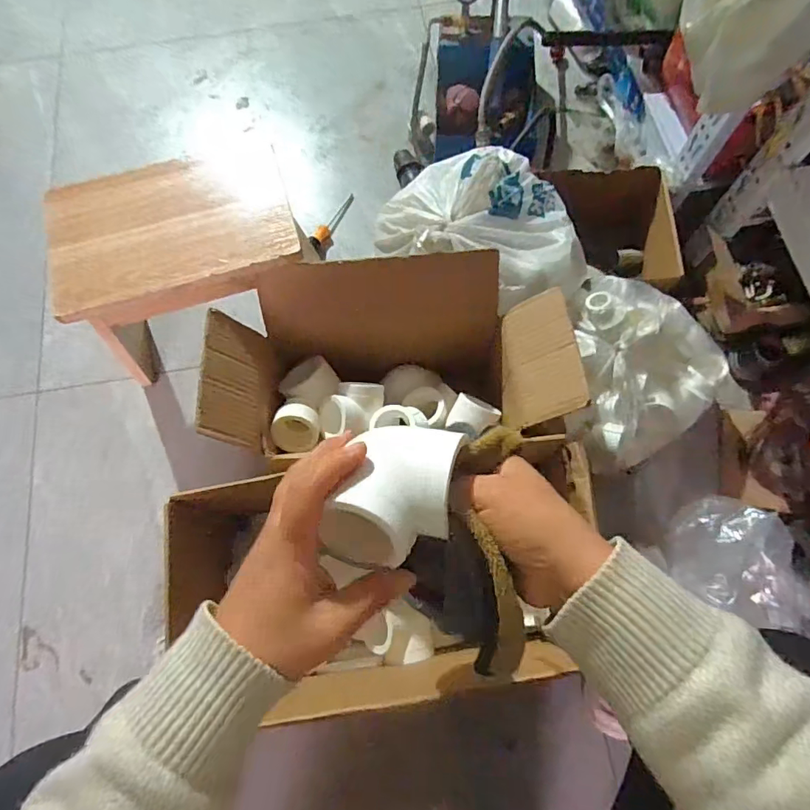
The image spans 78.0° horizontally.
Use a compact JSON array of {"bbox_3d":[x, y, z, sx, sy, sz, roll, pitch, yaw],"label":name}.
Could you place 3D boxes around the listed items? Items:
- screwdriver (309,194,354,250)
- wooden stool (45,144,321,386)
[{"bbox_3d":[-0.136,-0.337,0.926,0.023,0.029,0.160,19,57,8],"label":"screwdriver"},{"bbox_3d":[-0.302,-0.182,0.750,0.322,0.275,0.206,-20,71,-5],"label":"wooden stool"}]

